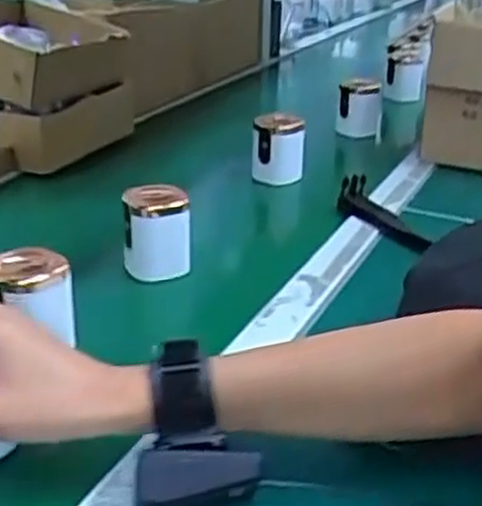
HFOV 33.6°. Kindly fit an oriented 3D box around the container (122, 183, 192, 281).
[{"bbox_3d":[-0.074,-0.019,0.720,0.061,0.072,0.052,-2,25,-9],"label":"container"}]

